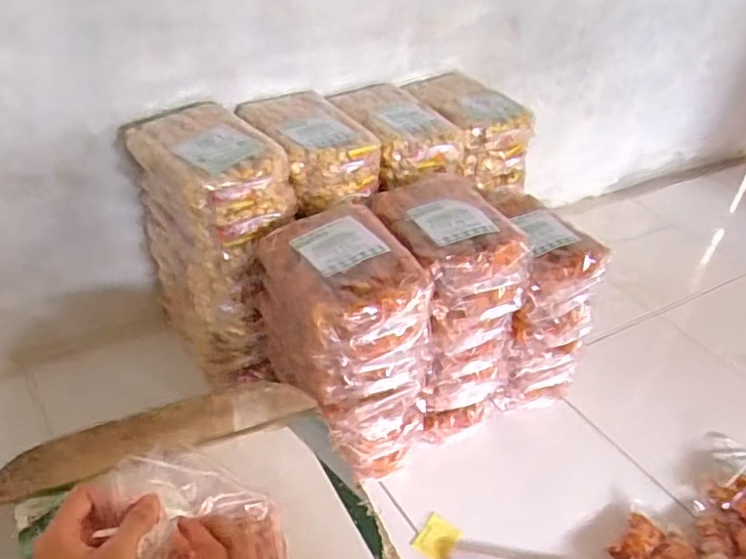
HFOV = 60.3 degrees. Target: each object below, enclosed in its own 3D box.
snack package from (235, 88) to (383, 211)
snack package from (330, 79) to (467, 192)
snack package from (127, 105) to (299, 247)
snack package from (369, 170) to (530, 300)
[{"bbox_3d":[-0.109,-0.218,1.033,0.158,0.084,0.265,-13,41,-27],"label":"snack package"},{"bbox_3d":[0.041,-0.260,1.117,0.186,0.084,0.262,-9,39,-22],"label":"snack package"},{"bbox_3d":[-0.243,-0.168,0.934,0.148,0.104,0.282,-21,45,-34],"label":"snack package"},{"bbox_3d":[0.099,-0.084,0.913,0.157,0.079,0.233,-10,39,-23],"label":"snack package"}]

